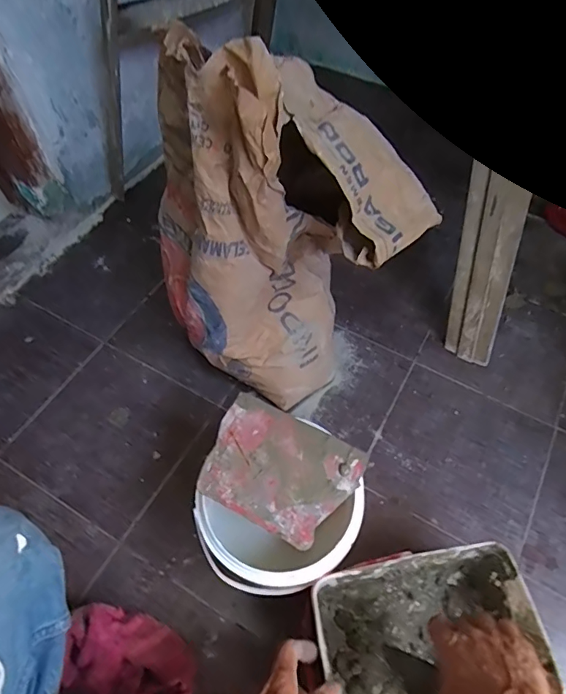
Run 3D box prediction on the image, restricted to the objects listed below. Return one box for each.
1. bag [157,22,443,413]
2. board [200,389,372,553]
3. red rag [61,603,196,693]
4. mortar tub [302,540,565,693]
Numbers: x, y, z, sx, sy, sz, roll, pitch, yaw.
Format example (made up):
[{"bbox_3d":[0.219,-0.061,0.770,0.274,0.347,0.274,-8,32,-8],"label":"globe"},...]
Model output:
[{"bbox_3d":[0.011,-0.116,0.603,0.291,0.480,0.223,-19,59,-12],"label":"bag"},{"bbox_3d":[-0.005,0.139,0.543,0.166,0.009,0.128,25,60,15],"label":"board"},{"bbox_3d":[-0.184,0.378,0.567,0.152,0.080,0.097,25,60,16],"label":"red rag"},{"bbox_3d":[0.157,0.348,0.563,0.245,0.129,0.175,-4,59,-5],"label":"mortar tub"}]

